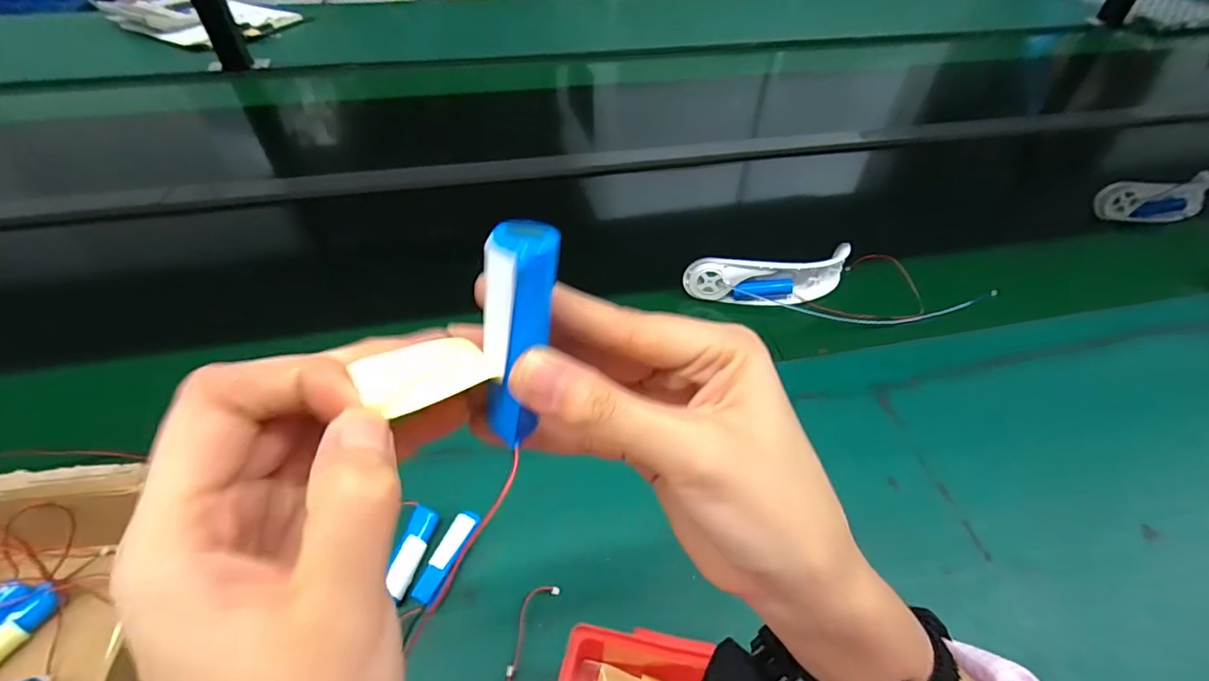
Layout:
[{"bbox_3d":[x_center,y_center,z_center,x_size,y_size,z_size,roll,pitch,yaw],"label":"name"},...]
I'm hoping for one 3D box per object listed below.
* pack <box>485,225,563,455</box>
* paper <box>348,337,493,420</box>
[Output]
[{"bbox_3d":[-0.027,-0.001,0.157,0.016,0.071,0.016,18,29,13],"label":"pack"},{"bbox_3d":[-0.052,0.009,0.152,0.034,0.004,0.016,-19,77,-20],"label":"paper"}]

